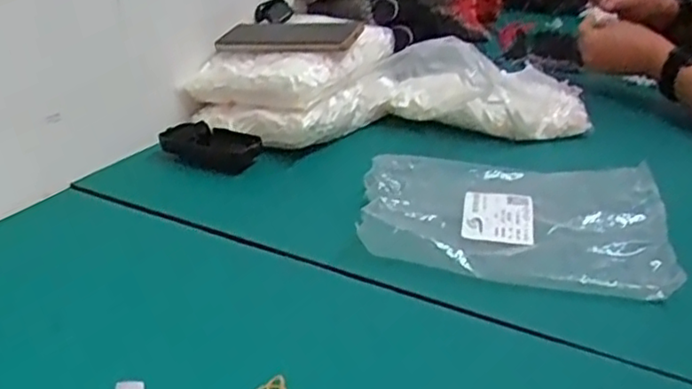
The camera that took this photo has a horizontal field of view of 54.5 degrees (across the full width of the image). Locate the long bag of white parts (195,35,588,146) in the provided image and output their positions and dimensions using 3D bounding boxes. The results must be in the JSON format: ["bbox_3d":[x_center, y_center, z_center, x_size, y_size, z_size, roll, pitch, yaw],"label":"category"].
[{"bbox_3d":[0.055,-0.124,0.774,0.440,0.089,0.142,-3,27,-7],"label":"long bag of white parts"}]

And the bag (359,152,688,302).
[{"bbox_3d":[0.144,0.013,0.582,0.244,0.035,0.188,8,28,14],"label":"bag"}]

